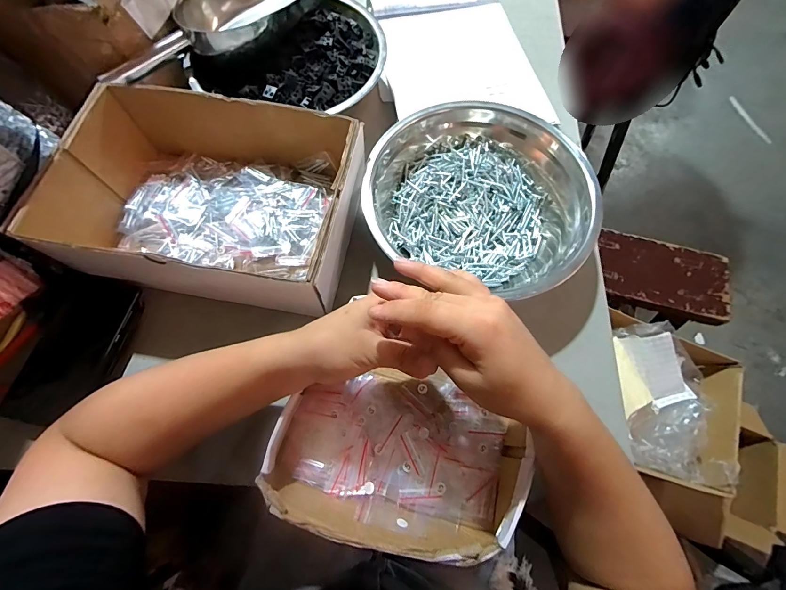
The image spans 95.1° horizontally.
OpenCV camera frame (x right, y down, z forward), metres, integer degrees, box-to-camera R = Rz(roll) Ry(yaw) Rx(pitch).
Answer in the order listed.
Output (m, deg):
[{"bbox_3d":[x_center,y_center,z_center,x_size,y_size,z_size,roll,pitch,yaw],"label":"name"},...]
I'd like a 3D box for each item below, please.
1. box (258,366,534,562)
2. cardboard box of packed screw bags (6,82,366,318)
[{"bbox_3d":[0.006,0.143,0.326,0.227,0.062,0.149,13,69,3],"label":"box"},{"bbox_3d":[-0.191,-0.110,0.398,0.295,0.092,0.202,7,69,1],"label":"cardboard box of packed screw bags"}]

